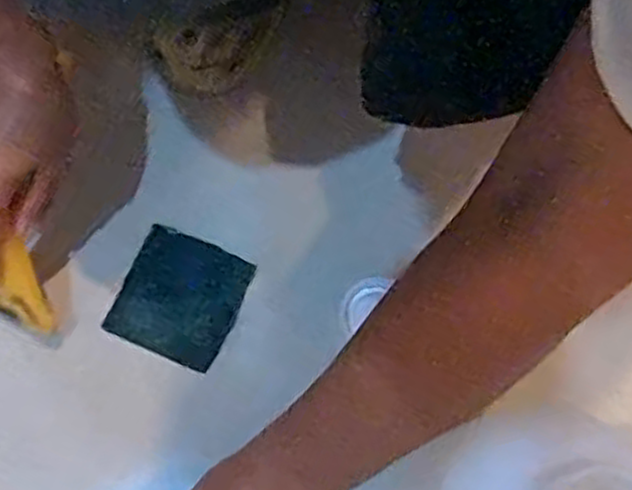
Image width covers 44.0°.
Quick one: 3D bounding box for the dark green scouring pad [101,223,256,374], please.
[{"bbox_3d":[-0.088,0.033,0.506,0.074,0.008,0.077,23,73,6],"label":"dark green scouring pad"}]

